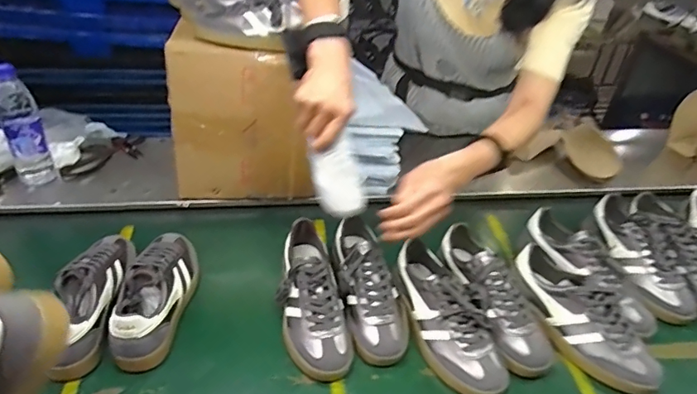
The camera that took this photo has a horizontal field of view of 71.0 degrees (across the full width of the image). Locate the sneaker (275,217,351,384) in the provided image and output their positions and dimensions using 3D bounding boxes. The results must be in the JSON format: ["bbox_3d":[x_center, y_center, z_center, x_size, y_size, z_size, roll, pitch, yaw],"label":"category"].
[{"bbox_3d":[-0.056,0.150,0.735,0.094,0.091,0.242,-1,35,-13],"label":"sneaker"}]

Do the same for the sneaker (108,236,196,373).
[{"bbox_3d":[-0.275,0.127,0.719,0.073,0.087,0.229,4,34,-5],"label":"sneaker"}]

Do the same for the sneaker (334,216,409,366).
[{"bbox_3d":[0.035,0.128,0.760,0.099,0.086,0.249,2,35,-9],"label":"sneaker"}]

